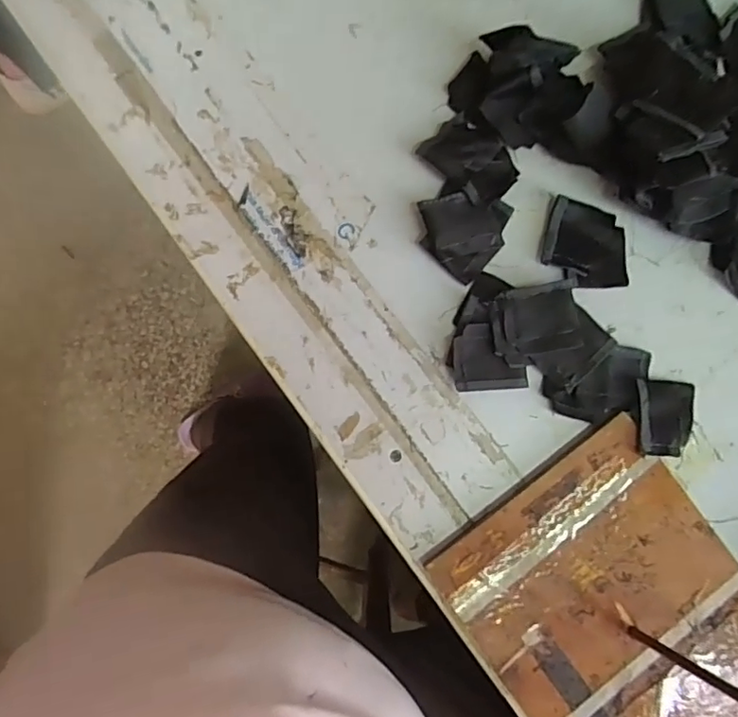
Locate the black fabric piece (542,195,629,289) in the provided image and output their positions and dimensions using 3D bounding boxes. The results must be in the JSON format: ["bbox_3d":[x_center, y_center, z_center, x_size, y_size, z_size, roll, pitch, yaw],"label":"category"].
[{"bbox_3d":[0.163,-0.084,0.423,0.065,0.006,0.060,11,81,-1],"label":"black fabric piece"}]

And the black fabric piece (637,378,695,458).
[{"bbox_3d":[0.211,0.042,0.409,0.048,0.008,0.054,6,75,-17],"label":"black fabric piece"}]

